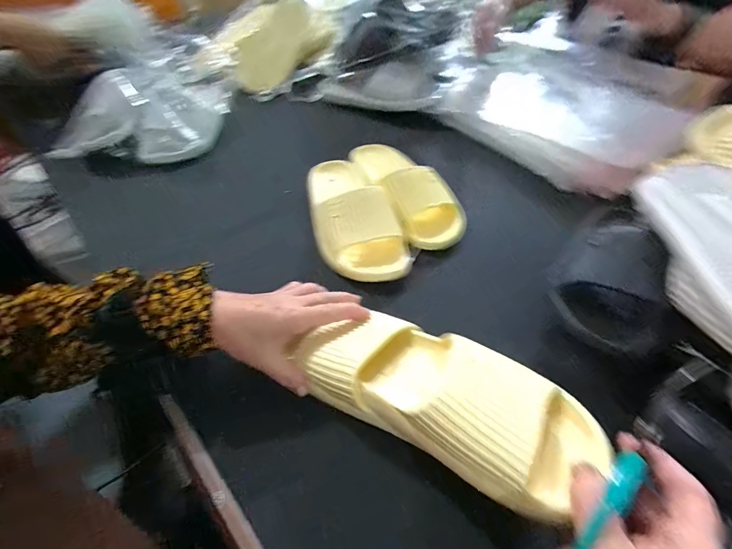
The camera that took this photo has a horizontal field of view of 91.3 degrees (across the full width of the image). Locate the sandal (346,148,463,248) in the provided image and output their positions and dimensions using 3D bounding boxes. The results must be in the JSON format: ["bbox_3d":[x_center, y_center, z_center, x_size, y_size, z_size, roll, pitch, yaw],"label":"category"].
[{"bbox_3d":[0.059,-0.135,0.524,0.104,0.057,0.229,-17,53,-17],"label":"sandal"}]

